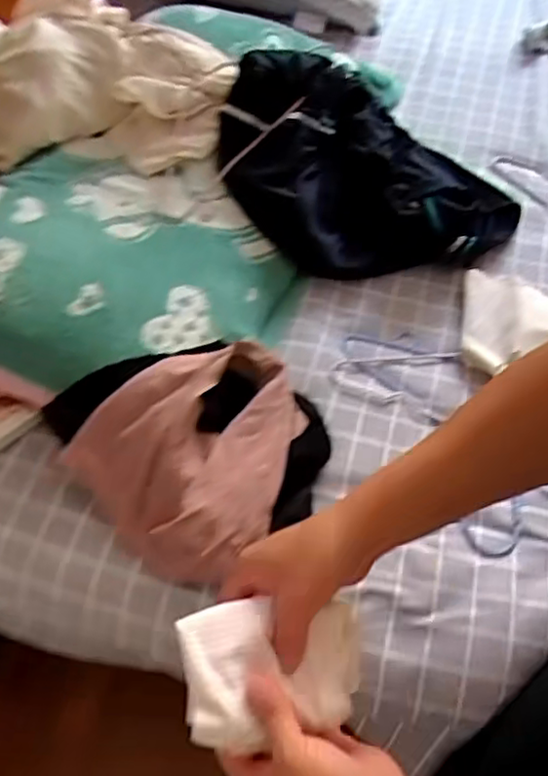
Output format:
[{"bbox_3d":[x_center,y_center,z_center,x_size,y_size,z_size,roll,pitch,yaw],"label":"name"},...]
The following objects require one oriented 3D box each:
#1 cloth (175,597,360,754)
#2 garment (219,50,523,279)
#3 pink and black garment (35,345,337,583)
[{"bbox_3d":[0.000,0.183,0.438,0.117,0.029,0.085,-9,57,-7],"label":"cloth"},{"bbox_3d":[0.123,-0.308,0.858,0.379,0.134,0.309,-4,57,-4],"label":"garment"},{"bbox_3d":[-0.073,0.047,0.656,0.229,0.087,0.227,0,57,0],"label":"pink and black garment"}]

